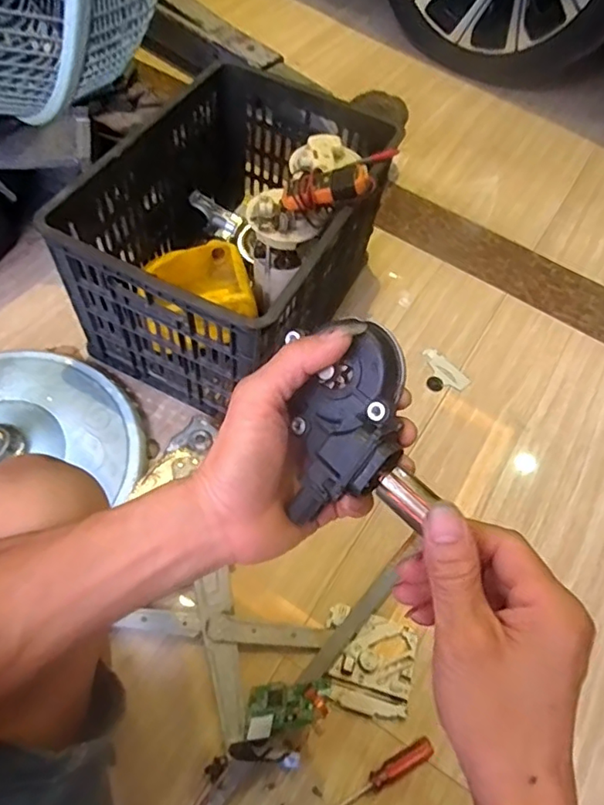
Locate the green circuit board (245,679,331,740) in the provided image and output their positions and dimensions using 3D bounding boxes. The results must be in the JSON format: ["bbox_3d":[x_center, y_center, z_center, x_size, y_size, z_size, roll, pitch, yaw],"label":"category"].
[{"bbox_3d":[-0.015,0.366,0.677,0.104,0.032,0.053,-6,60,-7],"label":"green circuit board"}]

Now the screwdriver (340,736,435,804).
[{"bbox_3d":[0.062,0.447,0.642,0.178,0.015,0.022,-24,64,-16],"label":"screwdriver"}]

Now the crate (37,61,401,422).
[{"bbox_3d":[-0.103,-0.266,0.934,0.352,0.303,0.494,26,60,8],"label":"crate"}]

